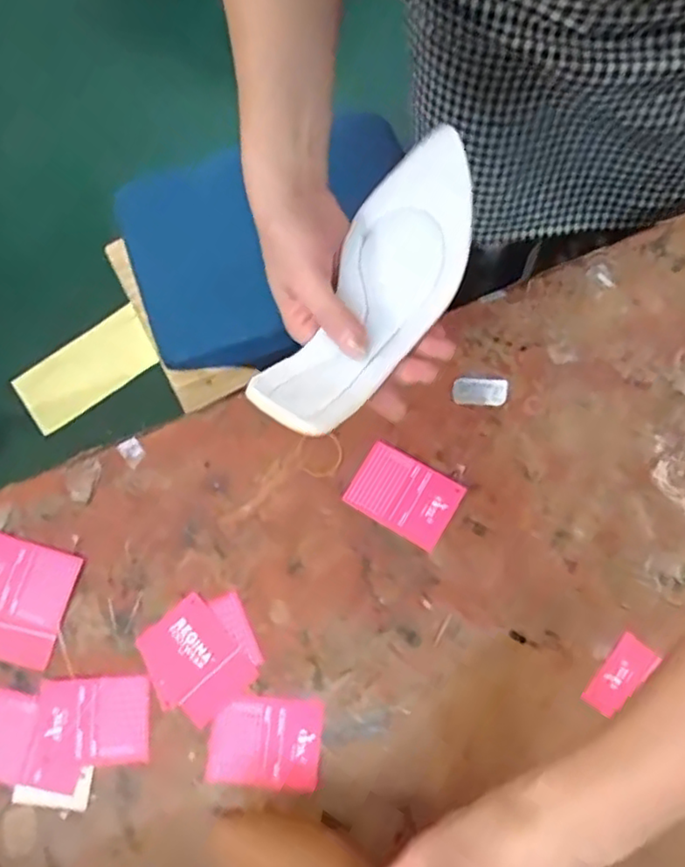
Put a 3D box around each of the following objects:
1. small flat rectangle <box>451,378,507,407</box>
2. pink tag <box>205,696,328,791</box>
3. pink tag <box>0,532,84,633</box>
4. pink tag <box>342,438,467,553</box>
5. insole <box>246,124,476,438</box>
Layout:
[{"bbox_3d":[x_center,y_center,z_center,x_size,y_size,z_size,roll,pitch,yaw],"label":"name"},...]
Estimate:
[{"bbox_3d":[0.105,-0.032,0.506,0.041,0.004,0.021,4,73,3],"label":"small flat rectangle"},{"bbox_3d":[-0.052,0.204,0.438,0.072,0.004,0.053,3,73,3],"label":"pink tag"},{"bbox_3d":[-0.232,0.107,0.477,0.074,0.004,0.056,15,74,7],"label":"pink tag"},{"bbox_3d":[0.045,0.044,0.483,0.074,0.004,0.054,29,80,10],"label":"pink tag"},{"bbox_3d":[0.023,-0.088,0.394,0.072,0.034,0.210,26,71,10],"label":"insole"}]

